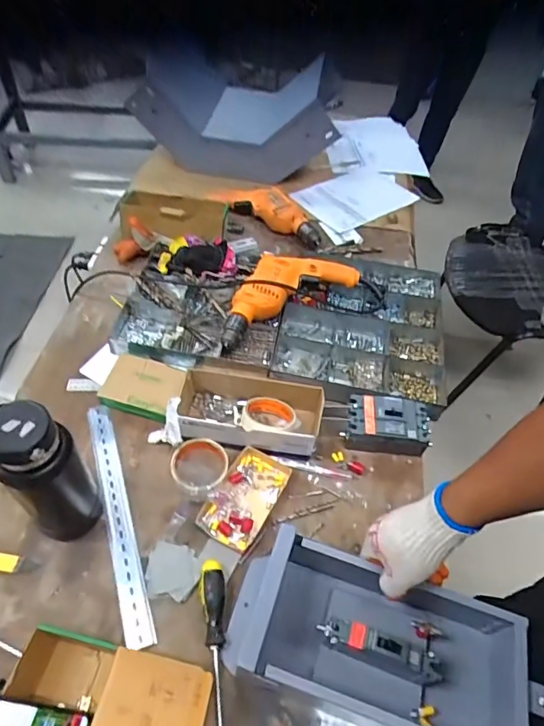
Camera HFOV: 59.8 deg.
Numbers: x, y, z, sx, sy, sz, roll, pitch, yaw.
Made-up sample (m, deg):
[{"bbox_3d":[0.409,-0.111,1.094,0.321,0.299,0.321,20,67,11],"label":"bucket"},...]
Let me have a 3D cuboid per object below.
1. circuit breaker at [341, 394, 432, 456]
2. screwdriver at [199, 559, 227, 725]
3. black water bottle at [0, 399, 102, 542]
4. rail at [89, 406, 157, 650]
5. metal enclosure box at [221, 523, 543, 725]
[{"bbox_3d":[0.191,0.100,0.781,0.132,0.054,0.078,6,51,0],"label":"circuit breaker"},{"bbox_3d":[-0.072,0.345,0.584,0.030,0.024,0.189,-3,51,-7],"label":"screwdriver"},{"bbox_3d":[-0.281,0.142,0.589,0.077,0.255,0.072,-7,52,-10],"label":"black water bottle"},{"bbox_3d":[-0.230,0.214,0.694,0.037,0.010,0.367,-15,53,-16],"label":"rail"},{"bbox_3d":[0.124,0.335,0.569,0.351,0.104,0.157,15,51,10],"label":"metal enclosure box"}]

